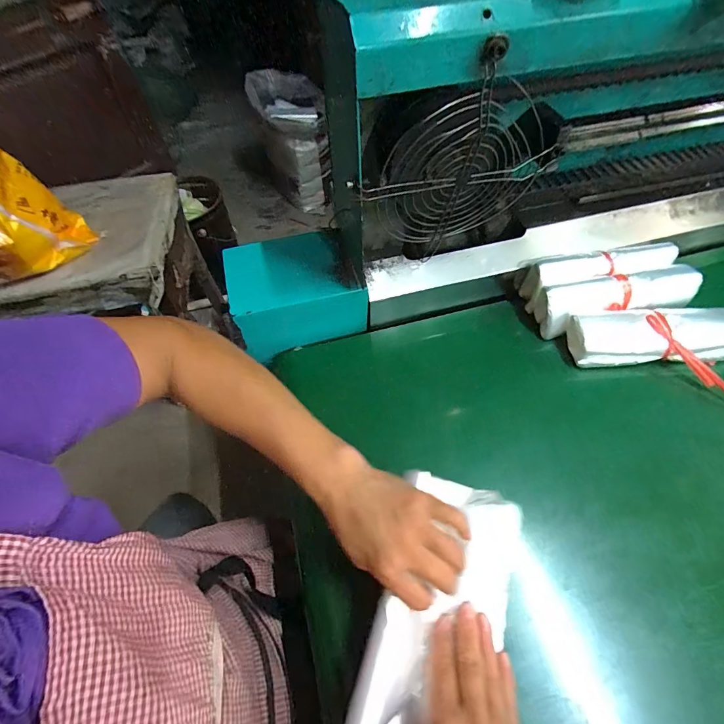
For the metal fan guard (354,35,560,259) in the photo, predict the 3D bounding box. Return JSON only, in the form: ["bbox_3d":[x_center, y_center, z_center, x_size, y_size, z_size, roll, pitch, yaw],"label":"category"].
[{"bbox_3d":[0.101,-0.190,0.377,0.201,0.183,0.035,-17,58,-8],"label":"metal fan guard"}]

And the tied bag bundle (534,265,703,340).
[{"bbox_3d":[0.346,-0.081,0.520,0.213,0.048,0.063,-12,57,-5],"label":"tied bag bundle"}]

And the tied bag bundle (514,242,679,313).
[{"bbox_3d":[0.329,-0.122,0.541,0.211,0.063,0.047,-10,57,-4],"label":"tied bag bundle"}]

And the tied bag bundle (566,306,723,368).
[{"bbox_3d":[0.374,-0.028,0.496,0.209,0.048,0.070,-3,57,1],"label":"tied bag bundle"}]

